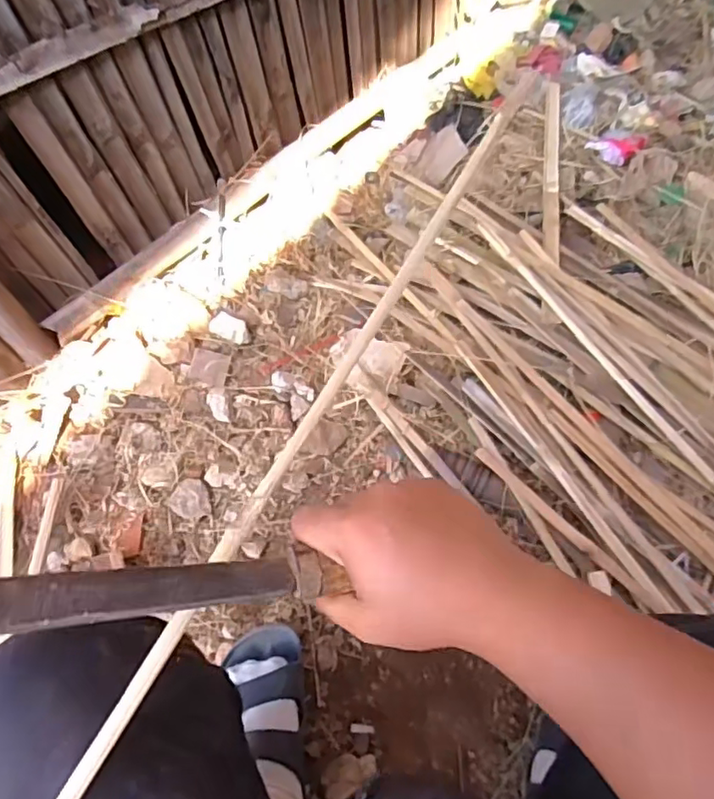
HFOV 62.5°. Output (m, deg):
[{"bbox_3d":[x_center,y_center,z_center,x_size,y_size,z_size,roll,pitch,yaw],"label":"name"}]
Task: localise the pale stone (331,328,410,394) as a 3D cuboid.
[{"bbox_3d":[0.013,-0.055,0.872,0.105,0.031,0.087,21,63,15],"label":"pale stone"}]

